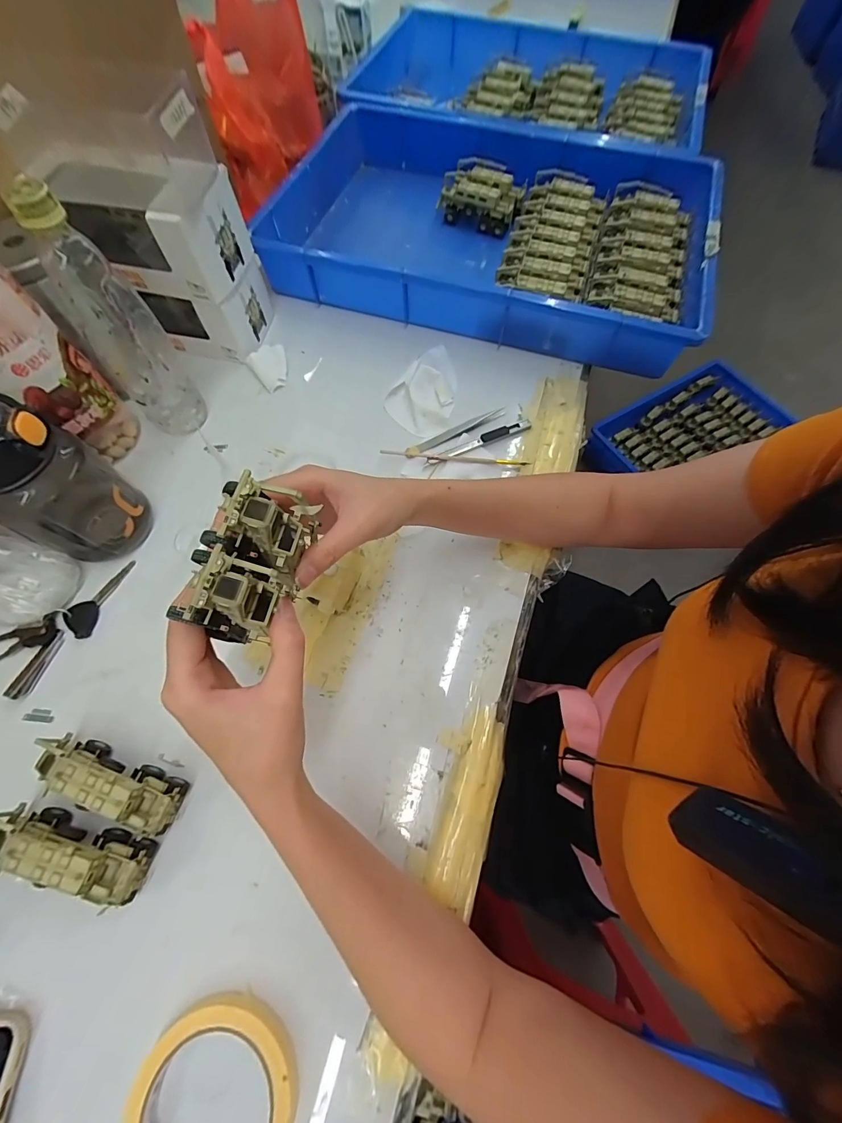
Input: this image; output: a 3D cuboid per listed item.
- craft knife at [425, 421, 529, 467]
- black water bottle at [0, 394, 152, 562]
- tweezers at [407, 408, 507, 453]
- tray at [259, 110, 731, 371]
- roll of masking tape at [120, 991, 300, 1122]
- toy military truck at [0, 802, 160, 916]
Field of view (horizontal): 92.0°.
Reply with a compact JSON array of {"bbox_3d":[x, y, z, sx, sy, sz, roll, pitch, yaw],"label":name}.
[{"bbox_3d":[0.064,-0.134,0.454,0.132,0.007,0.013,-24,70,-11],"label":"craft knife"},{"bbox_3d":[-0.309,-0.060,0.335,0.071,0.164,0.093,33,71,12],"label":"black water bottle"},{"bbox_3d":[0.040,-0.148,0.460,0.125,0.006,0.016,-26,70,-11],"label":"tweezers"},{"bbox_3d":[0.102,-0.472,0.558,0.541,0.076,0.399,16,68,5],"label":"tray"},{"bbox_3d":[-0.131,0.342,0.249,0.096,0.022,0.109,23,69,8],"label":"roll of masking tape"},{"bbox_3d":[-0.253,0.207,0.292,0.113,0.042,0.034,16,68,5],"label":"toy military truck"}]

